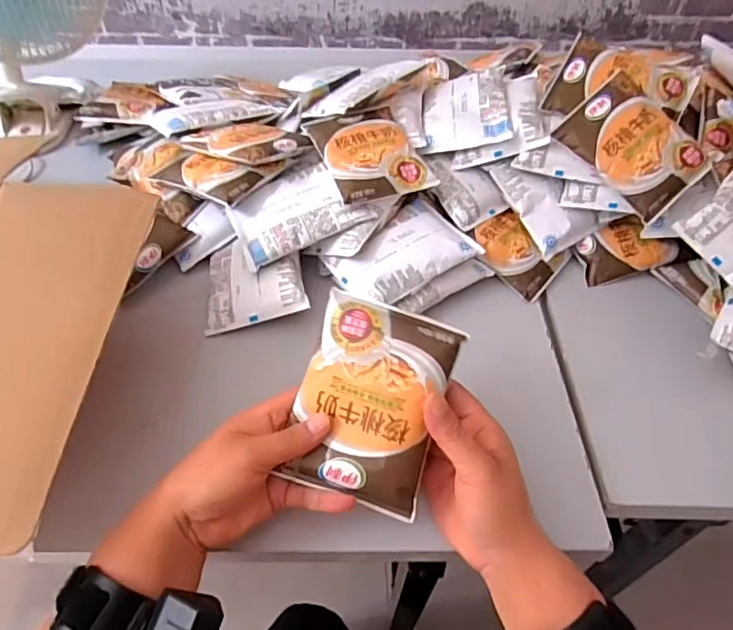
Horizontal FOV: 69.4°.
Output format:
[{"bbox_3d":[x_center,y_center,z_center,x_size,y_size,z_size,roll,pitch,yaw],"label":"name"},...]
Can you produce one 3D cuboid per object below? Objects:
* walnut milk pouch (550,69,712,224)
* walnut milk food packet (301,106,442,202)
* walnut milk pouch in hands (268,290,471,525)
[{"bbox_3d":[0.265,-0.170,0.521,0.097,0.017,0.129,-42,80,-1],"label":"walnut milk pouch"},{"bbox_3d":[0.004,-0.166,0.538,0.094,0.017,0.118,-19,65,-13],"label":"walnut milk food packet"},{"bbox_3d":[0.002,0.057,0.355,0.092,0.014,0.128,16,85,11],"label":"walnut milk pouch in hands"}]

